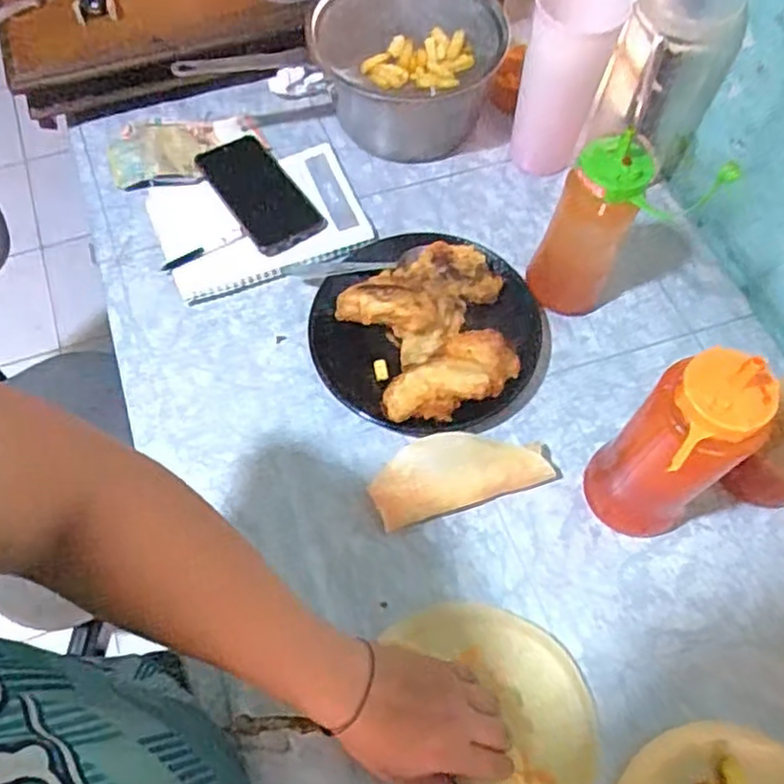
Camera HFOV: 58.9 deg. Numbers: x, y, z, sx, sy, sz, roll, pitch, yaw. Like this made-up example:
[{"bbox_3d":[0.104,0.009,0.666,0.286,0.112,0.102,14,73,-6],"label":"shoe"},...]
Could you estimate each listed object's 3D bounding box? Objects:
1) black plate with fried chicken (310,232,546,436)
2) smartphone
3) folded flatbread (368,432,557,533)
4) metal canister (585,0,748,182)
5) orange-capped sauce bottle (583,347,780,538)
[{"bbox_3d":[0.038,-0.068,0.667,0.219,0.072,0.217,1,62,-1],"label":"black plate with fried chicken"},{"bbox_3d":[-0.143,-0.220,0.756,0.082,0.016,0.176,-28,67,-15],"label":"smartphone"},{"bbox_3d":[0.061,0.069,0.607,0.164,0.047,0.057,-15,64,-9],"label":"folded flatbread"},{"bbox_3d":[0.272,-0.311,0.698,0.101,0.183,0.096,1,62,-1],"label":"metal canister"},{"bbox_3d":[0.201,0.052,0.520,0.083,0.223,0.077,1,62,-1],"label":"orange-capped sauce bottle"}]

